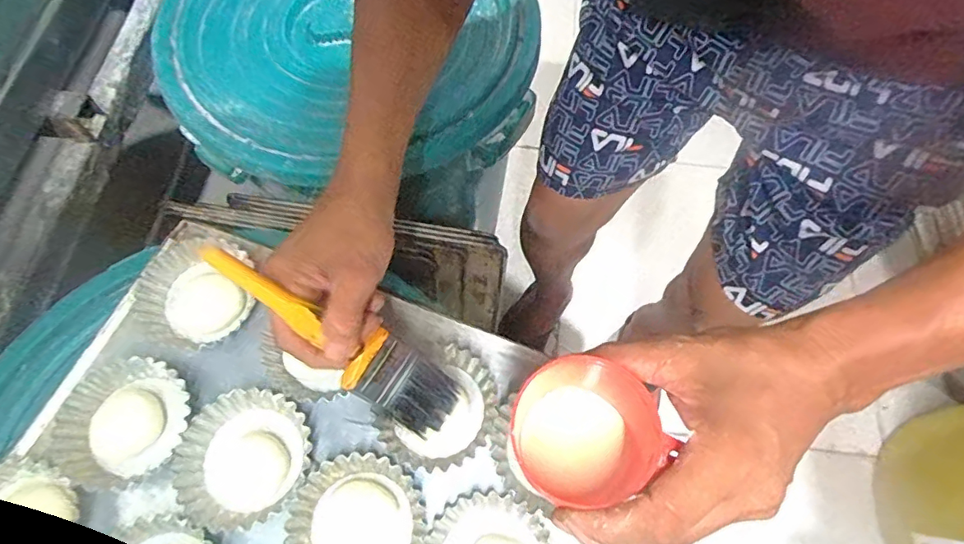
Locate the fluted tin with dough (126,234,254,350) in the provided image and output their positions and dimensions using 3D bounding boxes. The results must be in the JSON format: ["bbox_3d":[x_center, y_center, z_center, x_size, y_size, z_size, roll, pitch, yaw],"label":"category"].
[{"bbox_3d":[-0.254,0.018,0.464,0.095,0.026,0.101,0,66,-1],"label":"fluted tin with dough"}]

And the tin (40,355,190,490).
[{"bbox_3d":[-0.289,0.118,0.418,0.084,0.029,0.096,18,67,7],"label":"tin"}]

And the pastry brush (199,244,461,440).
[{"bbox_3d":[-0.091,0.049,0.351,0.018,0.210,0.047,3,58,46],"label":"pastry brush"}]

